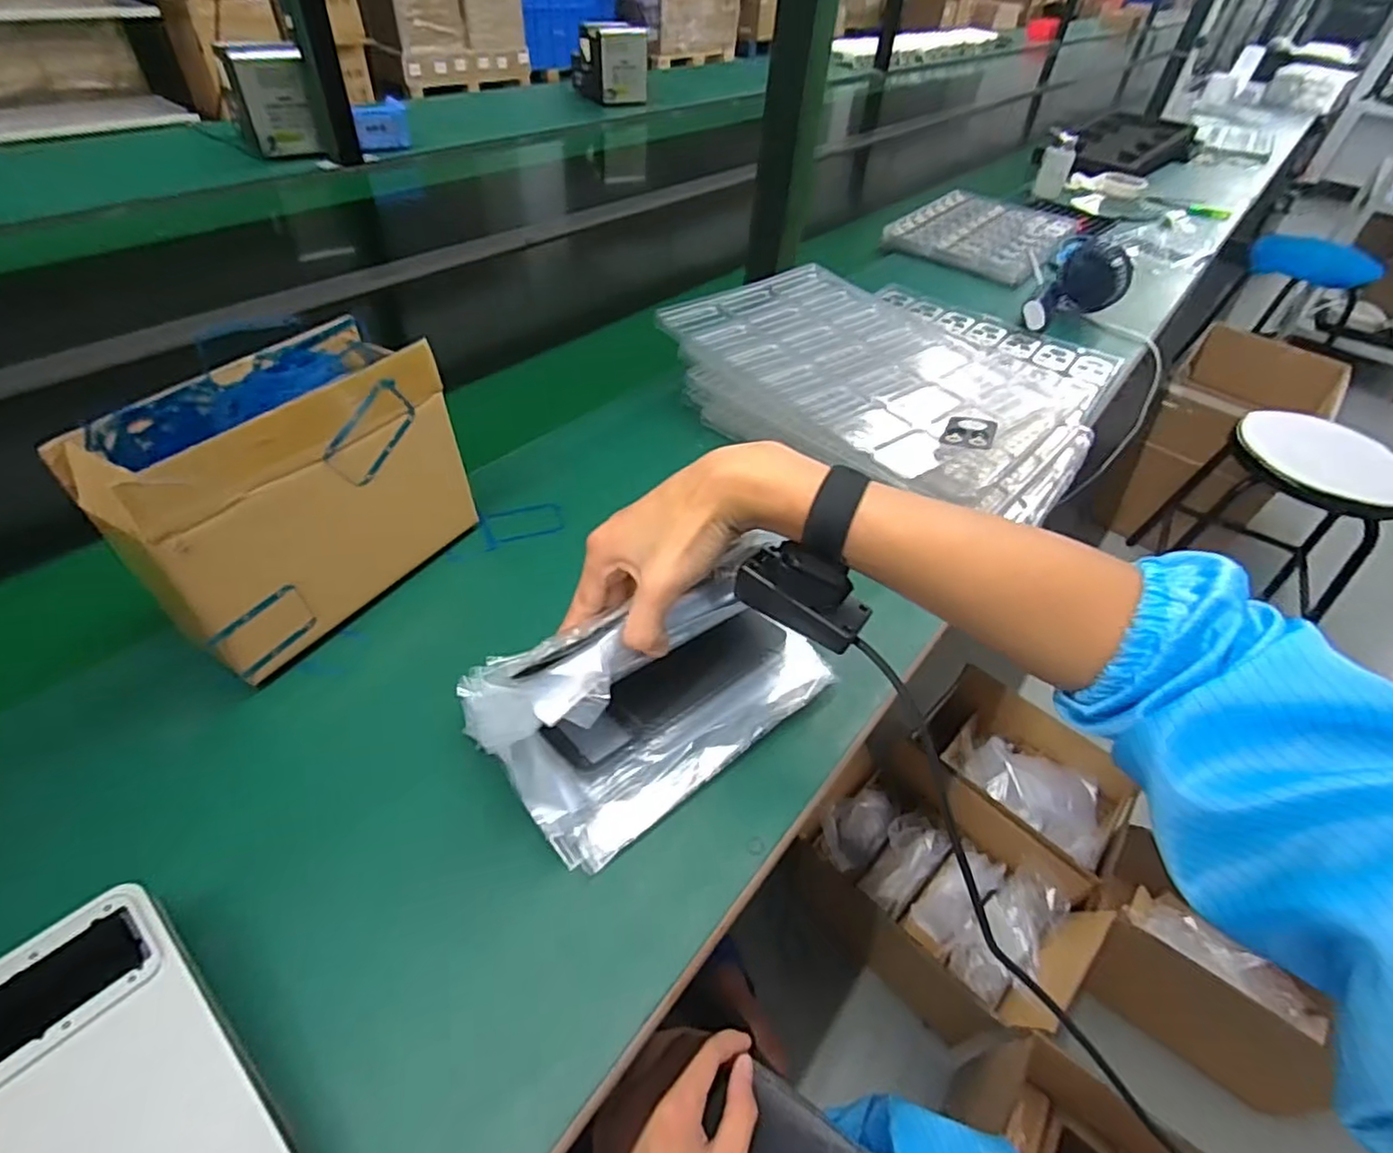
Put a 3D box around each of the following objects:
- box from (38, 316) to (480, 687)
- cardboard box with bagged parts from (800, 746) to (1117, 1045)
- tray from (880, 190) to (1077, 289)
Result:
[{"bbox_3d":[-0.253,-0.052,0.430,0.084,0.158,0.187,25,49,20],"label":"box"},{"bbox_3d":[0.339,0.461,0.969,0.382,0.193,0.251,36,52,26],"label":"cardboard box with bagged parts"},{"bbox_3d":[0.469,-0.566,1.083,0.237,0.022,0.340,30,50,22],"label":"tray"}]

